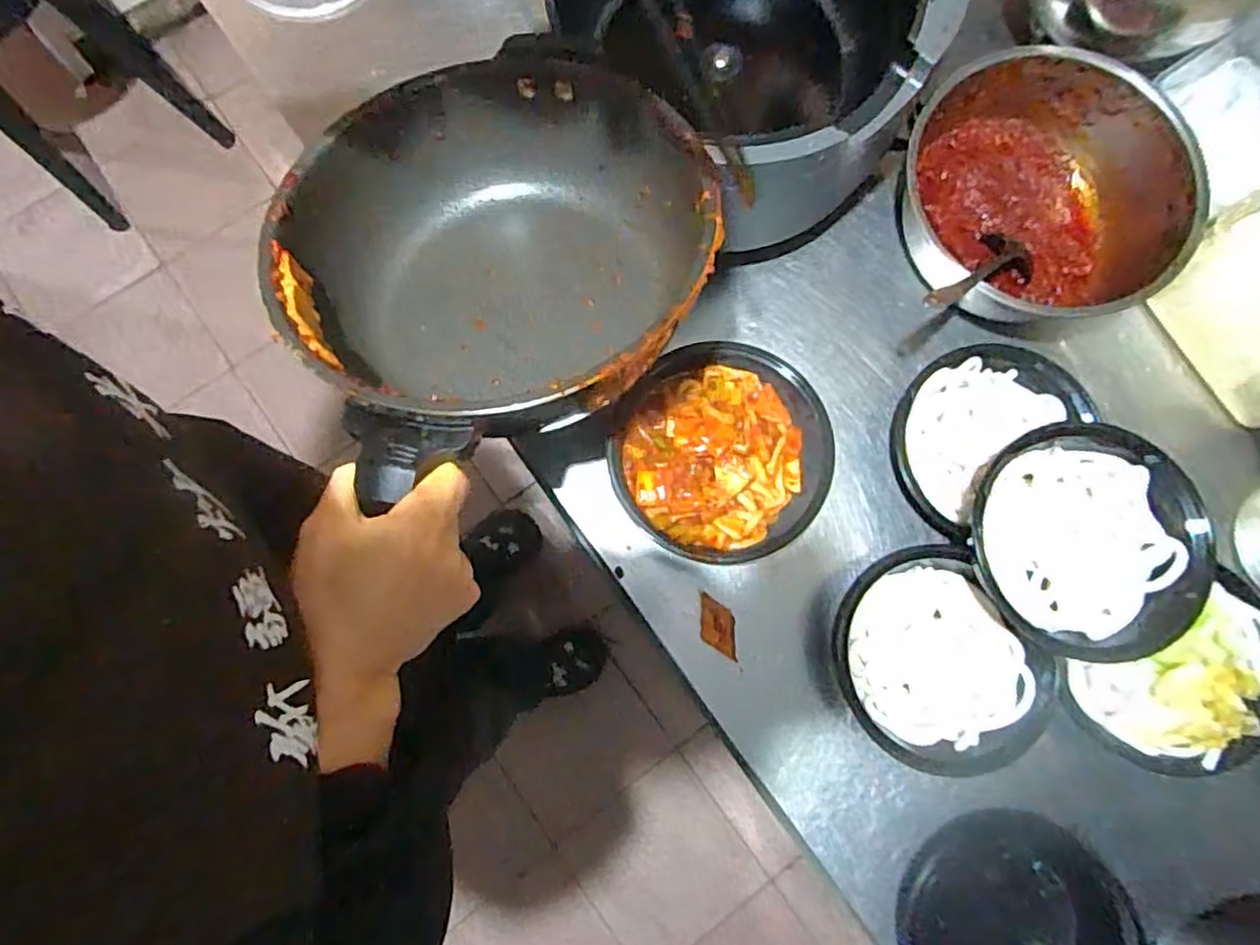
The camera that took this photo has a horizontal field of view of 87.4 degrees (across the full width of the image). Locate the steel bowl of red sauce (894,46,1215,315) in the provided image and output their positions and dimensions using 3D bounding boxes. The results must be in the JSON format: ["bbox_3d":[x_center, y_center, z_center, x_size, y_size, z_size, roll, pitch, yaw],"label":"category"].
[{"bbox_3d":[0.367,-0.246,0.585,0.211,0.088,0.236,-22,80,-5],"label":"steel bowl of red sauce"}]

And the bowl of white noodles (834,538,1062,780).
[{"bbox_3d":[0.242,0.156,0.542,0.141,0.046,0.170,-32,81,-7],"label":"bowl of white noodles"}]

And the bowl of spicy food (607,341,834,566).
[{"bbox_3d":[0.074,-0.012,0.545,0.178,0.097,0.175,0,79,-1],"label":"bowl of spicy food"}]

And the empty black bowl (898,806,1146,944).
[{"bbox_3d":[0.300,0.352,0.497,0.172,0.052,0.158,-10,80,-3],"label":"empty black bowl"}]

